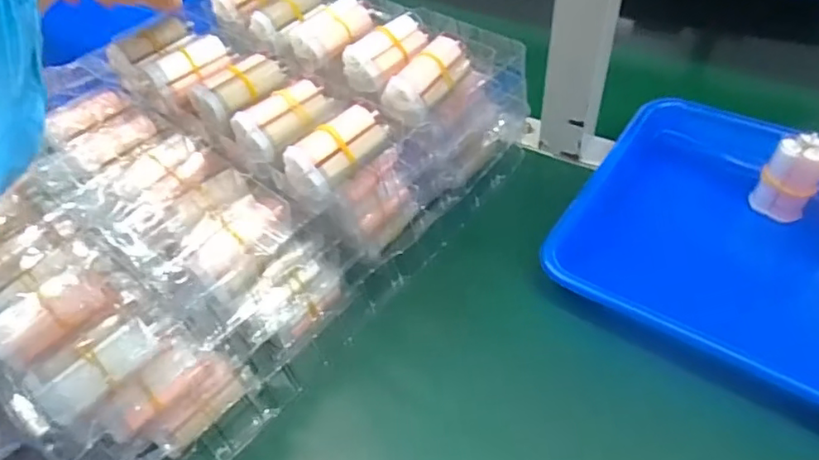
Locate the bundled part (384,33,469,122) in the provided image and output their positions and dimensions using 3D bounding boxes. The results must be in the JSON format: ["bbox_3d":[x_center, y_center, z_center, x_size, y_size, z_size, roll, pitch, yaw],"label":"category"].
[{"bbox_3d":[0.013,-0.106,0.409,0.028,0.029,0.068,34,59,29],"label":"bundled part"}]

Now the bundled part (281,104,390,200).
[{"bbox_3d":[-0.043,-0.052,0.361,0.067,0.027,0.030,-38,56,-26],"label":"bundled part"}]

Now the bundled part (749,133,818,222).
[{"bbox_3d":[0.293,-0.036,0.452,0.037,0.076,0.024,29,57,26],"label":"bundled part"}]

